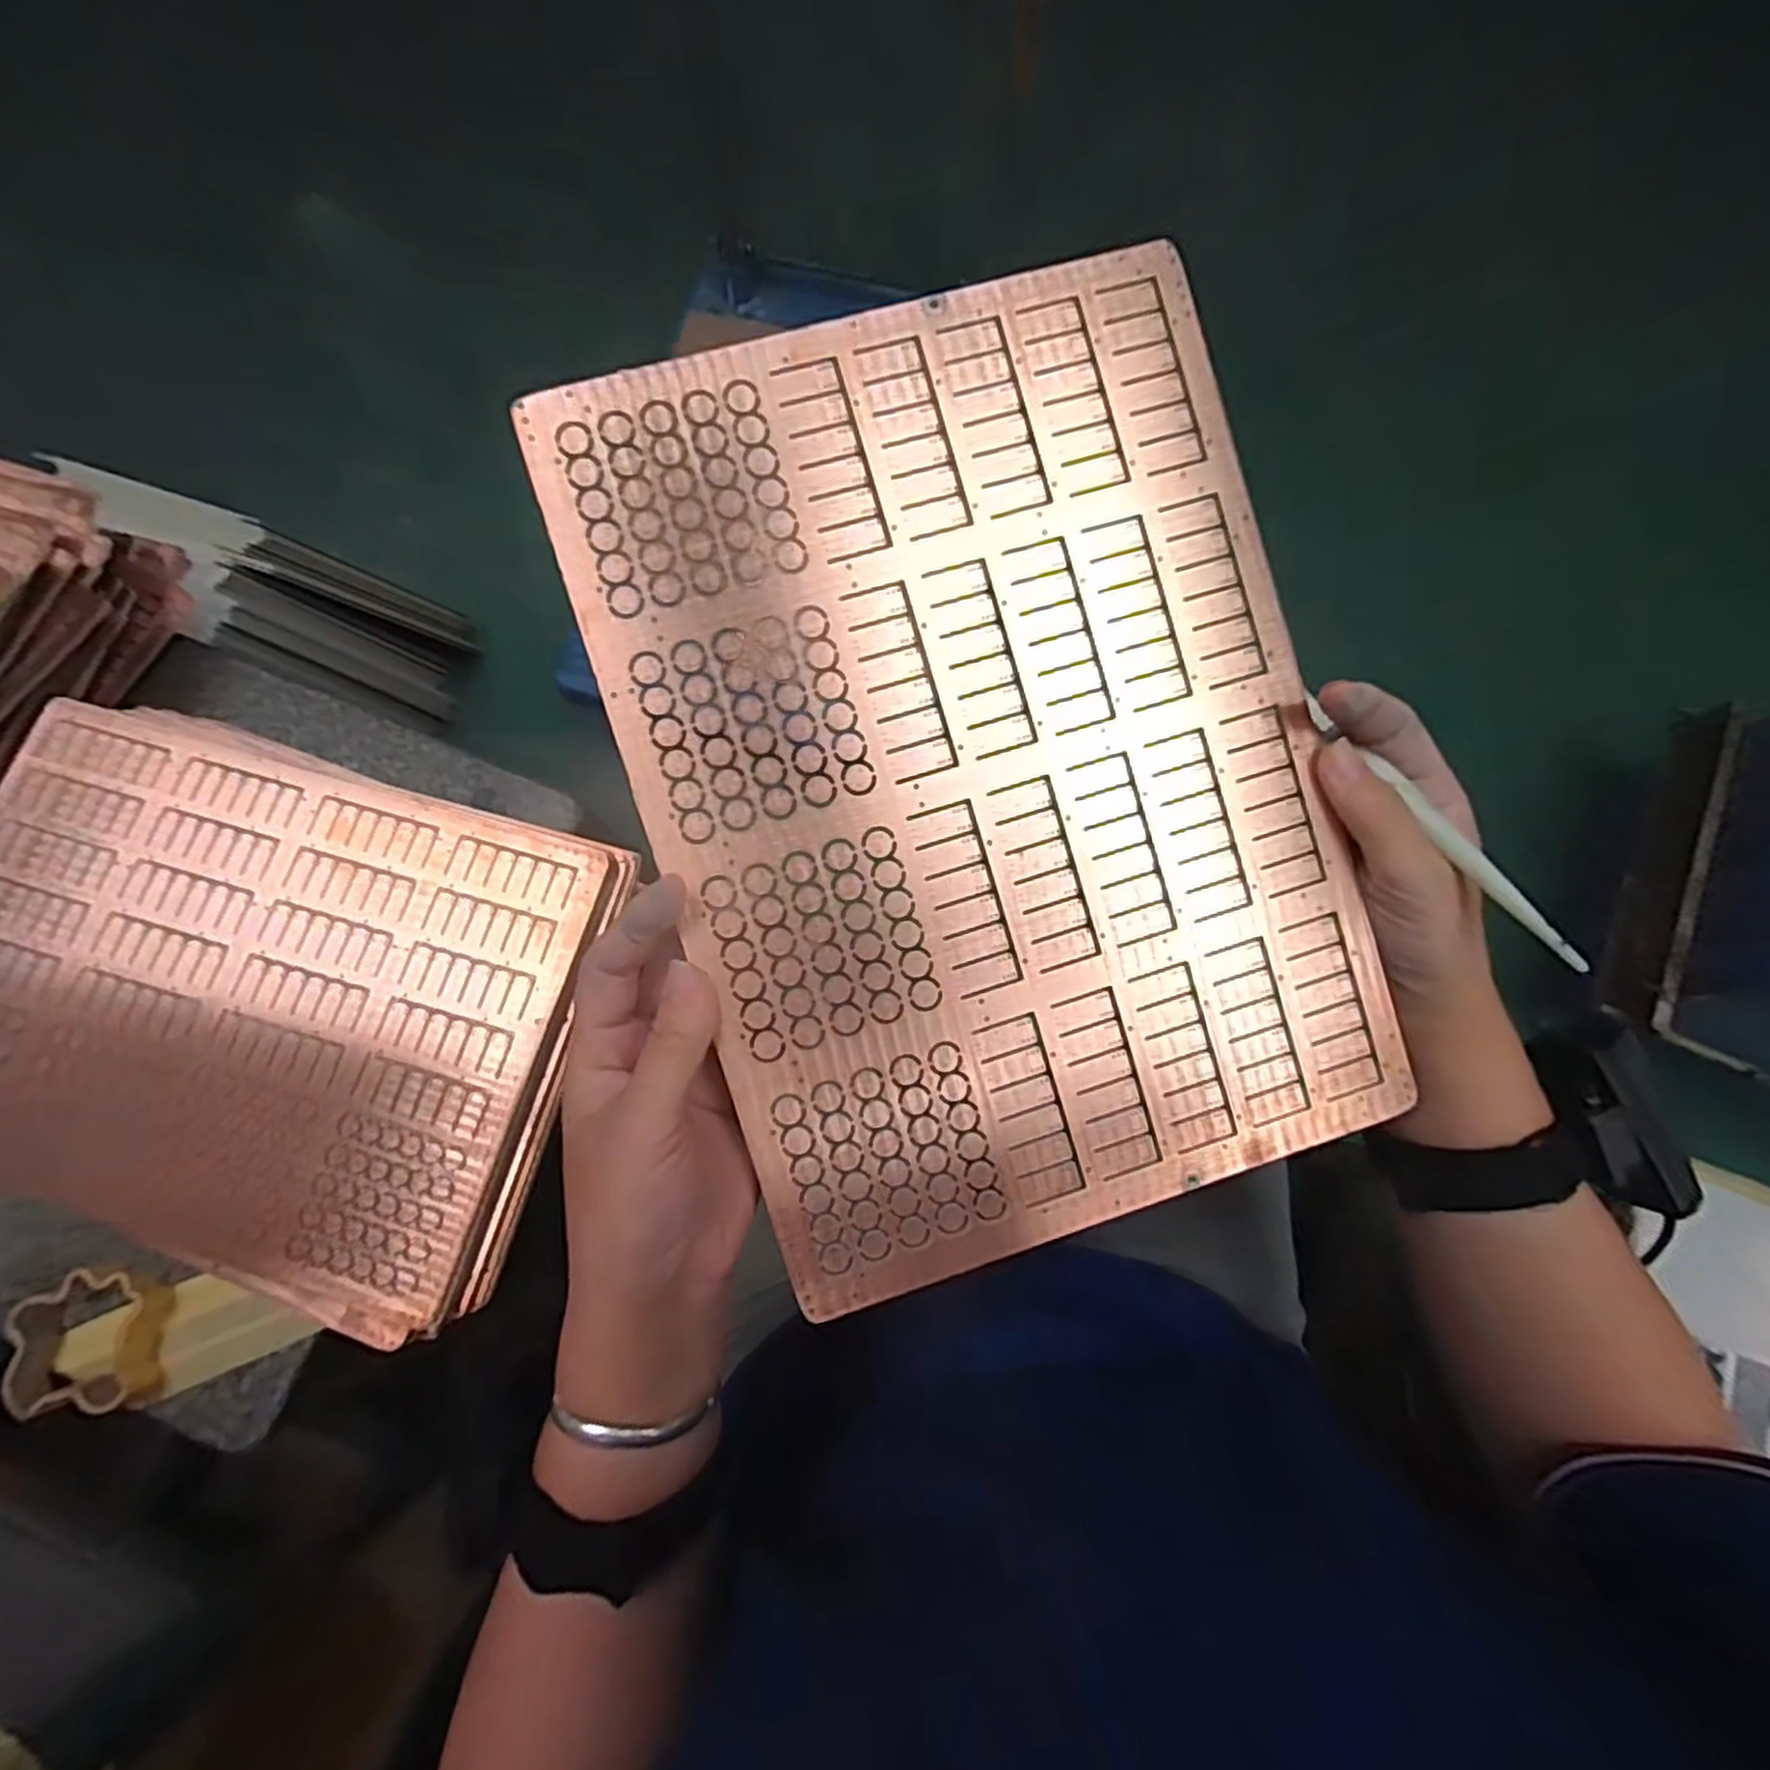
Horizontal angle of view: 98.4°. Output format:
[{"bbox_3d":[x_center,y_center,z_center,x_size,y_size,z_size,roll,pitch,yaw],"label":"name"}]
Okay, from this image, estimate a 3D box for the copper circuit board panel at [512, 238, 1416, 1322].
[{"bbox_3d":[0.038,-0.038,0.273,0.235,0.004,0.326,-17,93,-4],"label":"copper circuit board panel"}]

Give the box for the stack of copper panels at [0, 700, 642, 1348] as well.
[{"bbox_3d":[-0.336,0.062,0.406,0.345,0.029,0.266,16,78,3],"label":"stack of copper panels"}]

